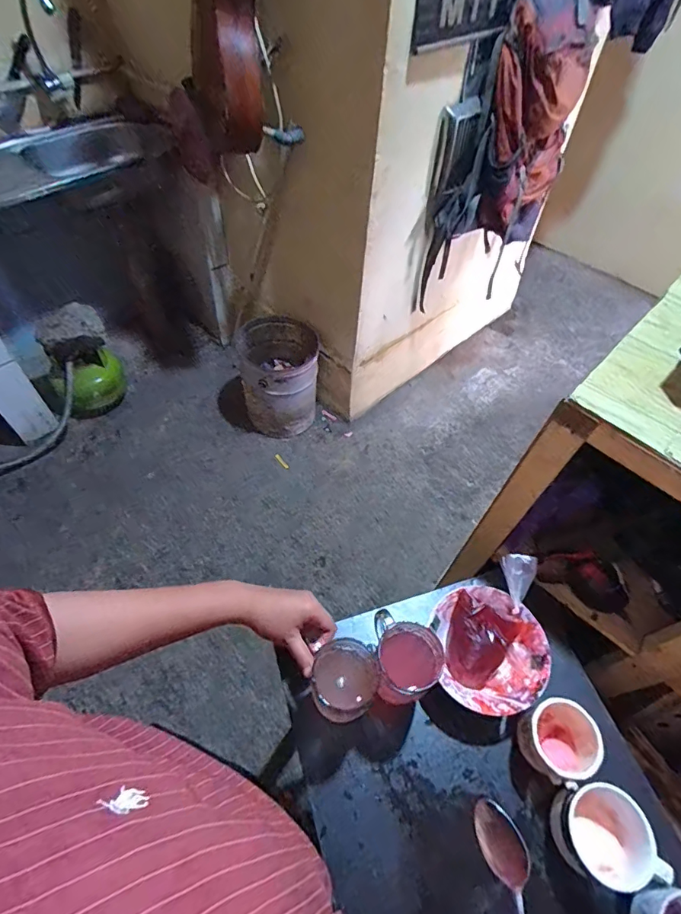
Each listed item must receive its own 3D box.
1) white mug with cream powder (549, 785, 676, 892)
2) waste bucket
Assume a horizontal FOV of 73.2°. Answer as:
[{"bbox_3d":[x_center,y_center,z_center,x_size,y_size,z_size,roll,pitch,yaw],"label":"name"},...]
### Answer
[{"bbox_3d":[0.286,0.405,0.493,0.106,0.062,0.086,15,54,9],"label":"white mug with cream powder"},{"bbox_3d":[-0.234,-0.289,1.688,0.297,0.300,0.304,1,53,-1],"label":"waste bucket"}]

